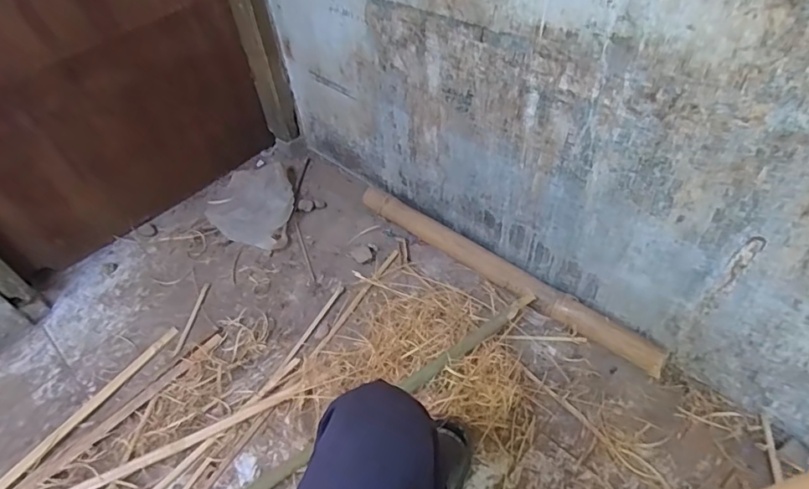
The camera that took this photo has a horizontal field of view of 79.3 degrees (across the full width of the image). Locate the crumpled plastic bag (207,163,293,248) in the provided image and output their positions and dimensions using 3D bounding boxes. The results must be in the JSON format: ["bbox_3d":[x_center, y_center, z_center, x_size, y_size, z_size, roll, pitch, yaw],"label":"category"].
[{"bbox_3d":[-0.456,-0.122,1.451,0.253,0.051,0.384,-21,50,-14],"label":"crumpled plastic bag"}]

